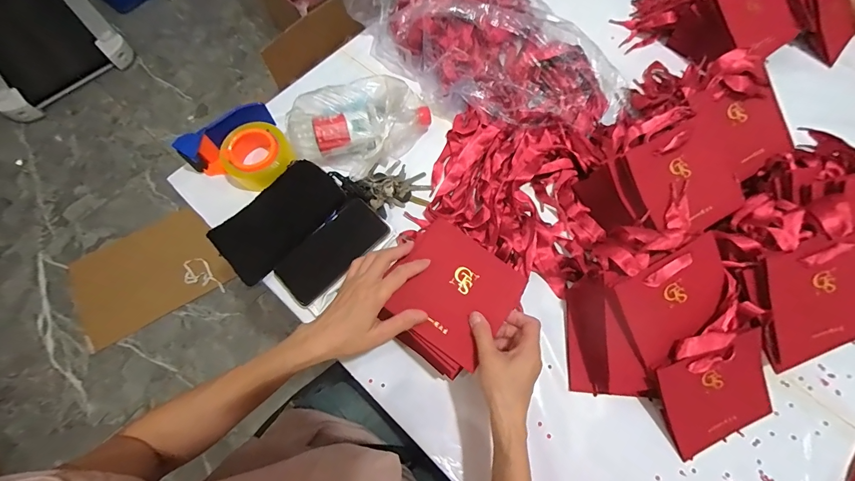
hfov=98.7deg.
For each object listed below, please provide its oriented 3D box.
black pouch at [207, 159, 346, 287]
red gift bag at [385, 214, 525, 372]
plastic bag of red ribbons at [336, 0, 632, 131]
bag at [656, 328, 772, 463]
[{"bbox_3d":[-0.231,-0.037,0.562,0.109,0.032,0.193,42,75,14],"label":"black pouch"},{"bbox_3d":[0.036,0.060,0.453,0.136,0.012,0.142,35,66,4],"label":"red gift bag"},{"bbox_3d":[0.097,-0.381,0.625,0.273,0.147,0.509,-40,74,-13],"label":"plastic bag of red ribbons"},{"bbox_3d":[0.366,0.195,0.469,0.142,0.022,0.130,-20,101,-3],"label":"bag"}]

